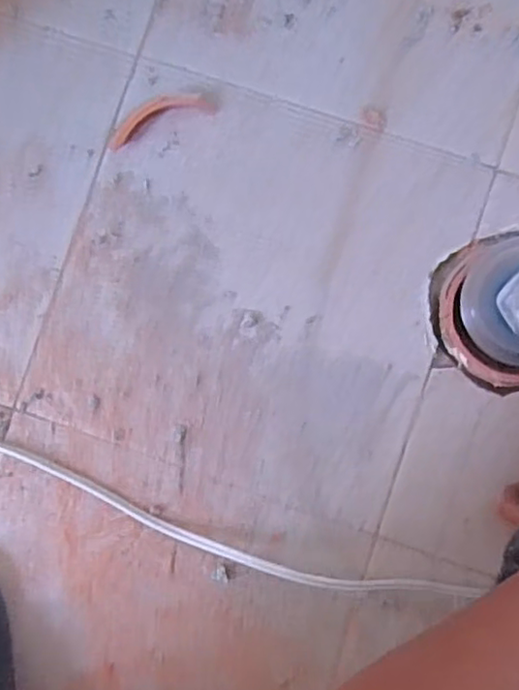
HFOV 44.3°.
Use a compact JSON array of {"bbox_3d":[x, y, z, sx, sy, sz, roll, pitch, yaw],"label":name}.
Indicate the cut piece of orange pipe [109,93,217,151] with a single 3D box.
[{"bbox_3d":[-0.079,-0.179,0.500,0.087,0.012,0.021,-22,86,2],"label":"cut piece of orange pipe"}]

